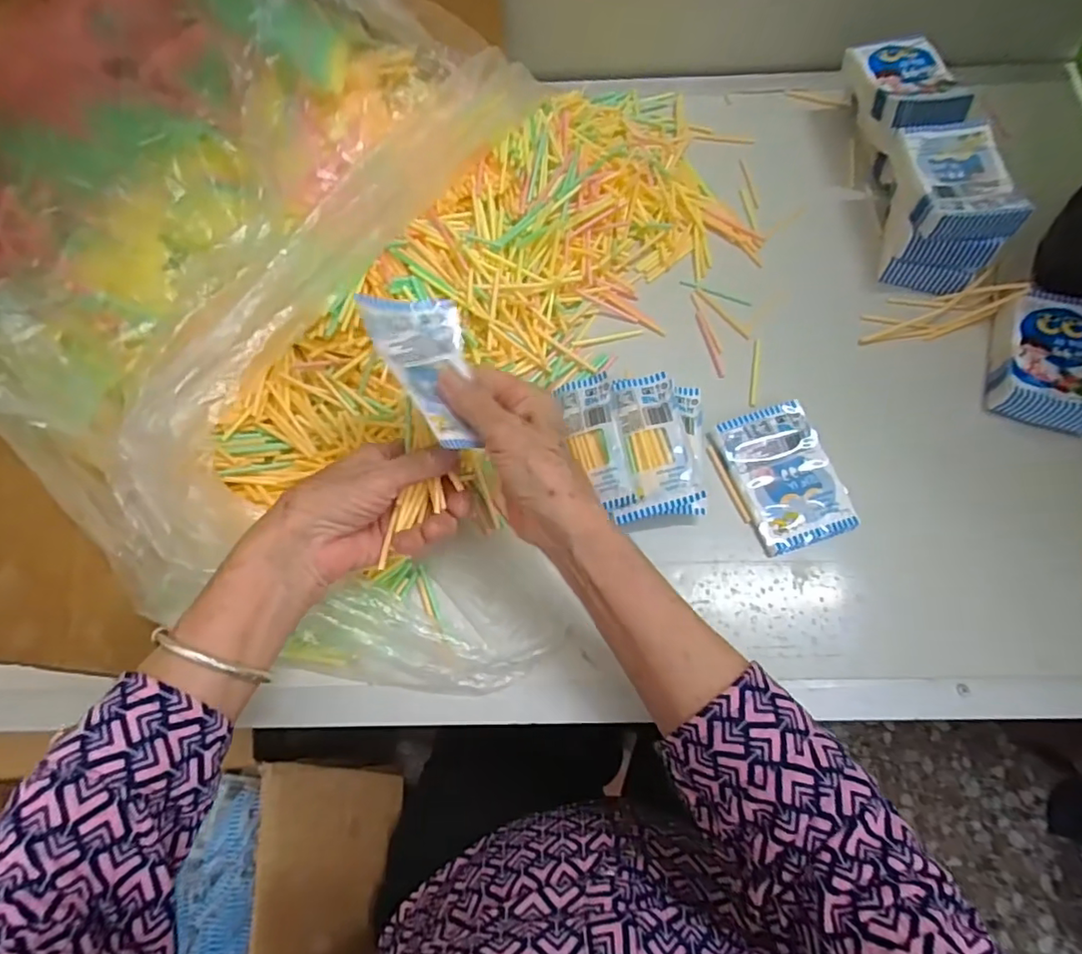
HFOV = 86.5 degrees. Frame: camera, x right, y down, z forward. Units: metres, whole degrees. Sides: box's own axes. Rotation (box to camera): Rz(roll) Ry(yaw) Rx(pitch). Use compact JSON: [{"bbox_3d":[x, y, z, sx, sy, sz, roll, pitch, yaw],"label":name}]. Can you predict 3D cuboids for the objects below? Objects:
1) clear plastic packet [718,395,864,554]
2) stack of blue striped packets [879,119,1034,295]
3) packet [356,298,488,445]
[{"bbox_3d":[0.179,-0.001,0.427,0.070,0.014,0.106,-17,68,-5],"label":"clear plastic packet"},{"bbox_3d":[0.330,-0.222,0.481,0.071,0.076,0.122,2,68,3],"label":"stack of blue striped packets"},{"bbox_3d":[-0.062,-0.065,0.335,0.051,0.035,0.106,-22,68,-7],"label":"packet"}]

